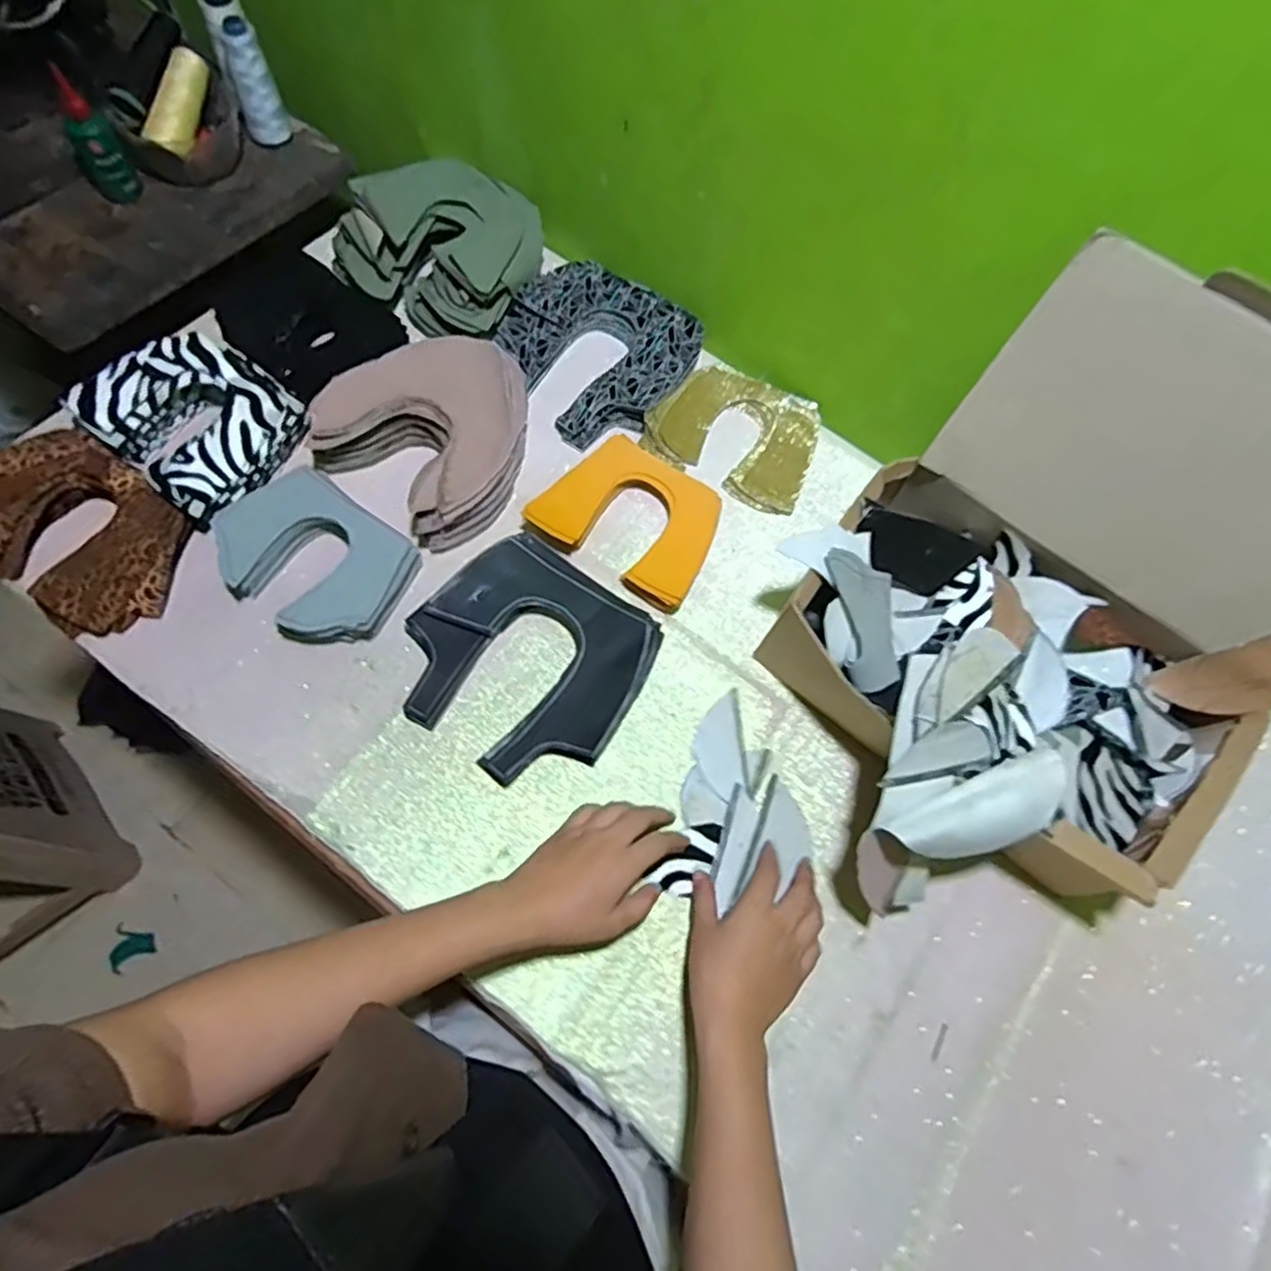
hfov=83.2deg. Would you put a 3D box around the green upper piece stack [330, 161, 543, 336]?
[{"bbox_3d":[-0.191,-0.405,0.725,0.179,0.068,0.172,28,67,5],"label":"green upper piece stack"}]

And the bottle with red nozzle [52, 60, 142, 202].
[{"bbox_3d":[-0.547,-0.495,0.721,0.043,0.118,0.031,-38,75,-15],"label":"bottle with red nozzle"}]

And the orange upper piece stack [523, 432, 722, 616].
[{"bbox_3d":[-0.002,-0.109,0.663,0.157,0.030,0.118,33,67,7],"label":"orange upper piece stack"}]

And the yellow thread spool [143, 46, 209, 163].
[{"bbox_3d":[-0.480,-0.558,0.752,0.032,0.036,0.119,11,81,1],"label":"yellow thread spool"}]

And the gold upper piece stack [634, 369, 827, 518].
[{"bbox_3d":[0.102,-0.205,0.712,0.159,0.028,0.128,25,66,4],"label":"gold upper piece stack"}]

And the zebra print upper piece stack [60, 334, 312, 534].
[{"bbox_3d":[-0.388,-0.191,0.644,0.161,0.057,0.146,37,68,9],"label":"zebra print upper piece stack"}]

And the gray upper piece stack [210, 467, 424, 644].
[{"bbox_3d":[-0.275,-0.065,0.609,0.163,0.045,0.121,34,67,8],"label":"gray upper piece stack"}]

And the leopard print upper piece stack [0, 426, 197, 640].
[{"bbox_3d":[-0.469,-0.089,0.600,0.190,0.041,0.135,33,67,7],"label":"leopard print upper piece stack"}]

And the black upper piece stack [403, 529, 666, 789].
[{"bbox_3d":[-0.090,0.019,0.600,0.185,0.031,0.183,36,68,8],"label":"black upper piece stack"}]

